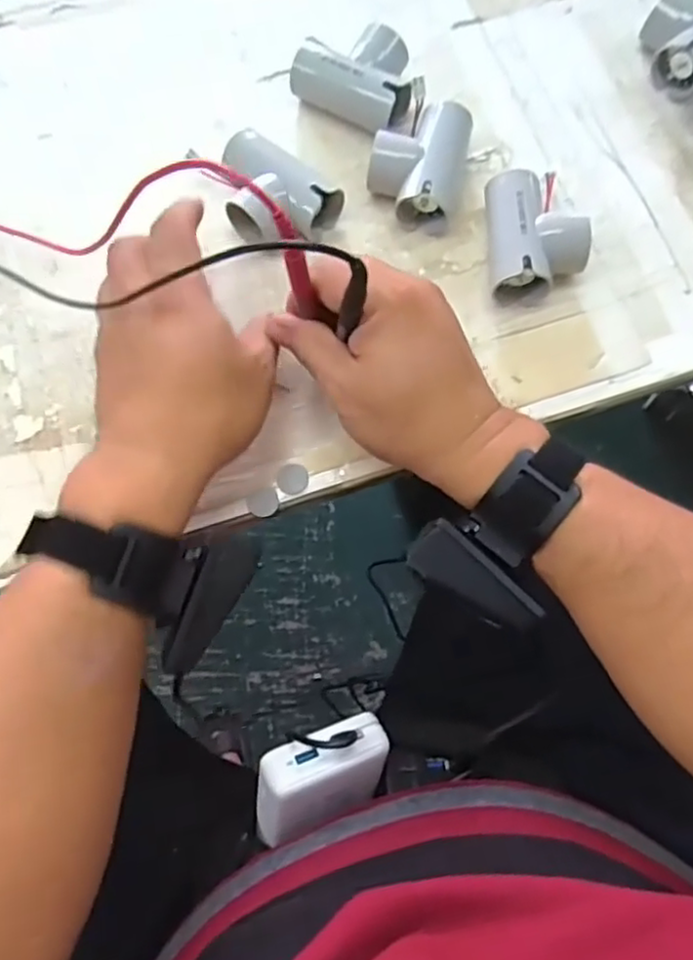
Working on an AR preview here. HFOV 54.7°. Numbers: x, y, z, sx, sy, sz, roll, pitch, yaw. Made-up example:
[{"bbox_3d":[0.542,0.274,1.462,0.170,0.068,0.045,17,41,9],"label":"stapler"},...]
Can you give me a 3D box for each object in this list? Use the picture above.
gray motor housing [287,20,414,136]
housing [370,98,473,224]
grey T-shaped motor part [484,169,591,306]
[{"bbox_3d":[0.004,-0.259,0.433,0.075,0.034,0.059,22,75,6],"label":"gray motor housing"},{"bbox_3d":[0.045,-0.199,0.417,0.053,0.032,0.070,15,75,5],"label":"housing"},{"bbox_3d":[0.112,-0.147,0.401,0.056,0.033,0.074,1,74,0],"label":"grey T-shaped motor part"}]

